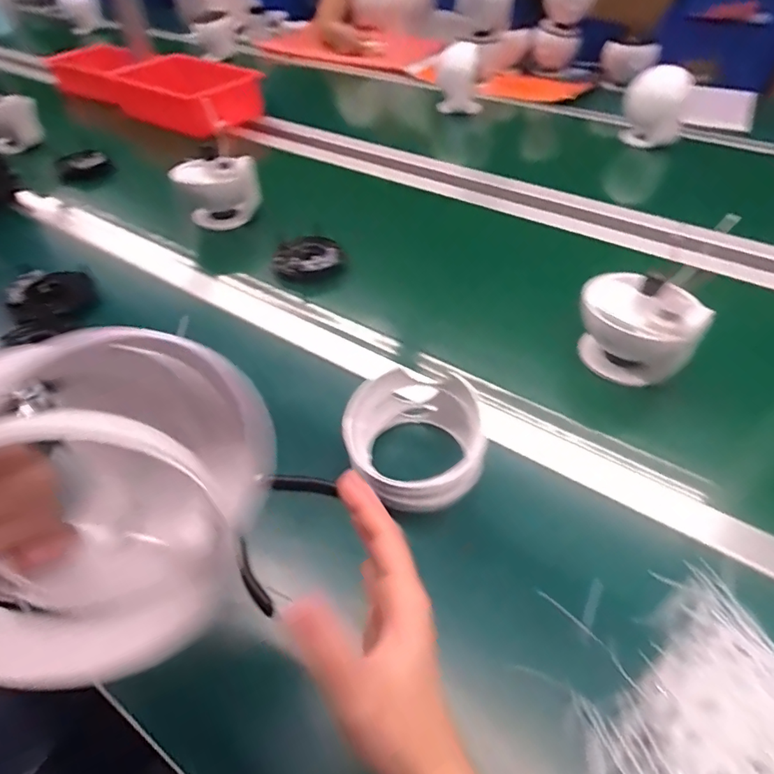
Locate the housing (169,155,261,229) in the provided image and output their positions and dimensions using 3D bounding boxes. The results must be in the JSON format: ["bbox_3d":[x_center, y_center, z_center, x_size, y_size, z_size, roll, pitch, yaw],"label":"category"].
[{"bbox_3d":[-0.269,-0.310,0.807,0.121,0.120,0.083,-14,48,-13],"label":"housing"}]

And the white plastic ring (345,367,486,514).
[{"bbox_3d":[0.024,0.048,0.455,0.118,0.064,0.117,0,46,0],"label":"white plastic ring"}]

